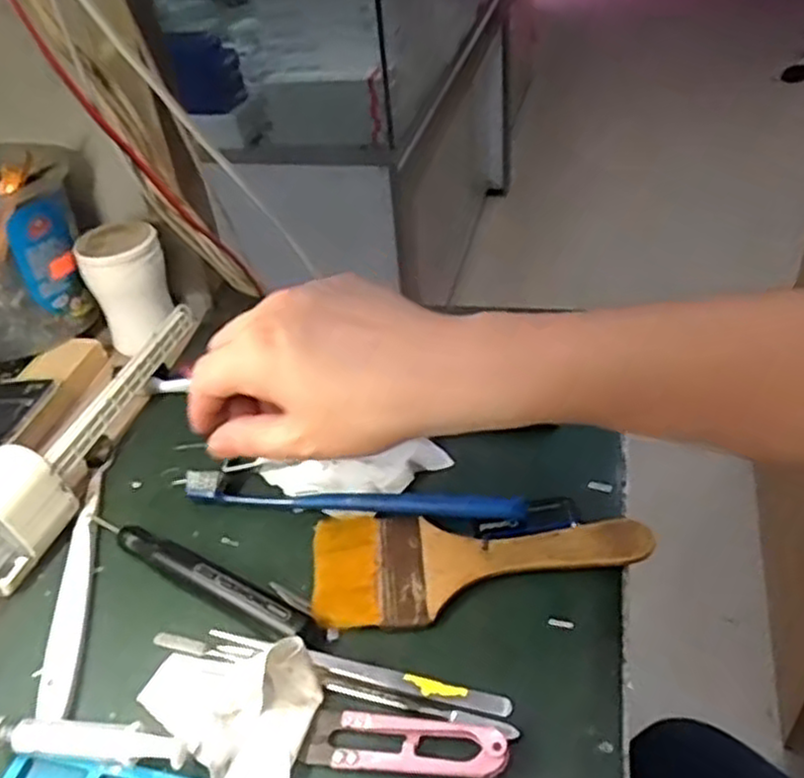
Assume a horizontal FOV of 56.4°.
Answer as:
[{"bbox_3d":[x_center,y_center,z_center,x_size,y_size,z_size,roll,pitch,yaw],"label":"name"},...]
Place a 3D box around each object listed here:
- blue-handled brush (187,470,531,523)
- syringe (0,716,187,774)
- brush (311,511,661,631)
[{"bbox_3d":[-0.028,0.056,0.401,0.186,0.009,0.014,2,40,11],"label":"blue-handled brush"},{"bbox_3d":[-0.135,0.147,0.309,0.091,0.013,0.018,-1,40,6],"label":"syringe"},{"bbox_3d":[0.037,0.083,0.364,0.162,0.009,0.063,-4,39,4],"label":"brush"}]

